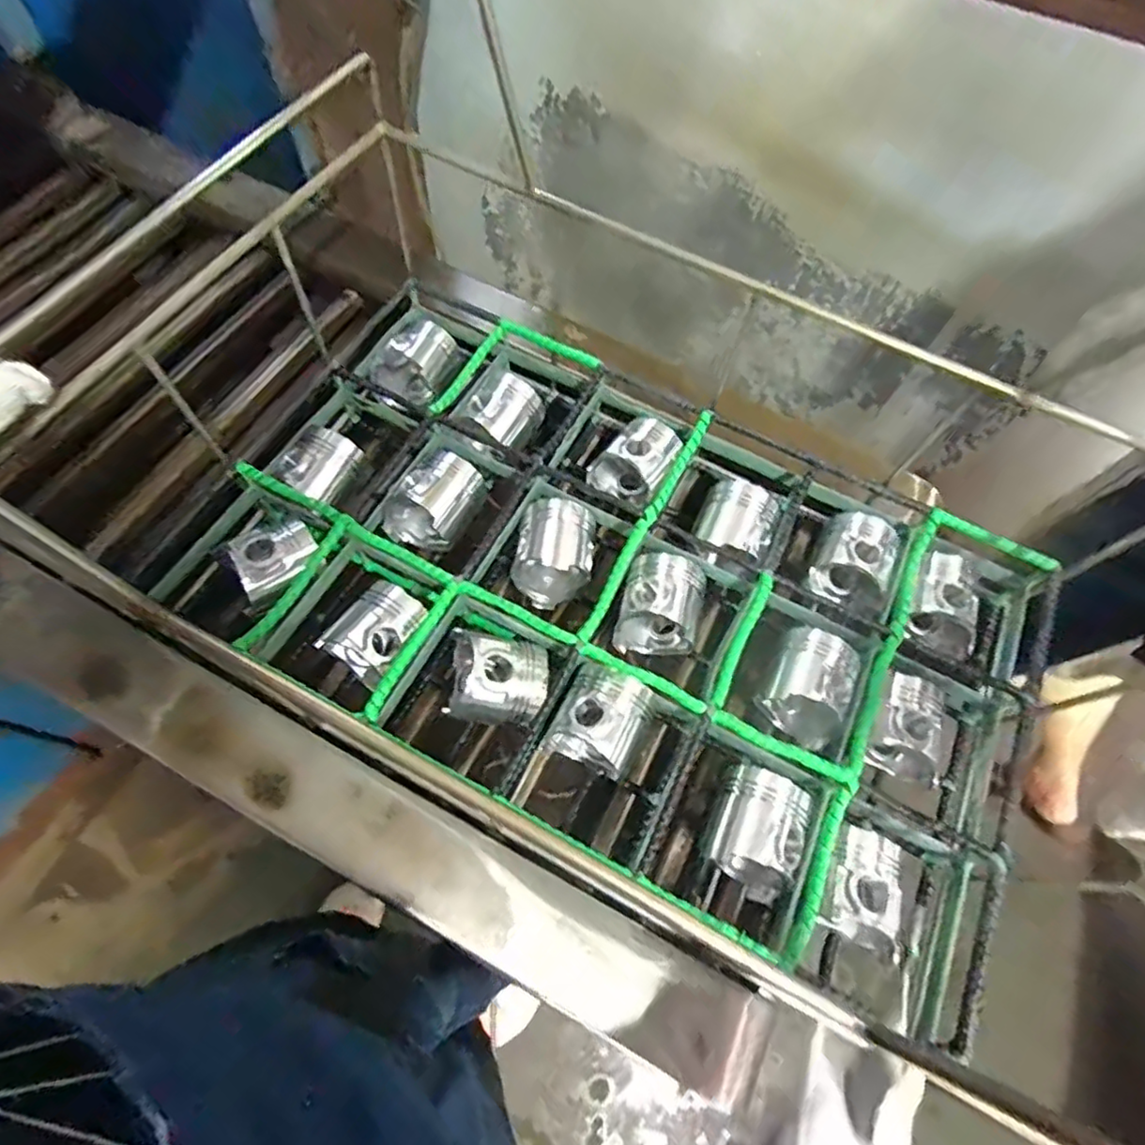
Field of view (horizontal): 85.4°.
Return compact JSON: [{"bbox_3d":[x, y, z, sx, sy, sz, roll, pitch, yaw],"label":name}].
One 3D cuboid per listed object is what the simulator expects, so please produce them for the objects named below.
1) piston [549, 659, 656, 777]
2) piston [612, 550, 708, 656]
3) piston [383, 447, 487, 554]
[{"bbox_3d":[0.029,0.145,0.595,0.081,0.087,0.089,25,65,8],"label":"piston"},{"bbox_3d":[0.093,0.034,0.640,0.082,0.070,0.105,20,64,6],"label":"piston"},{"bbox_3d":[-0.147,-0.077,0.671,0.075,0.062,0.105,26,65,9],"label":"piston"}]

